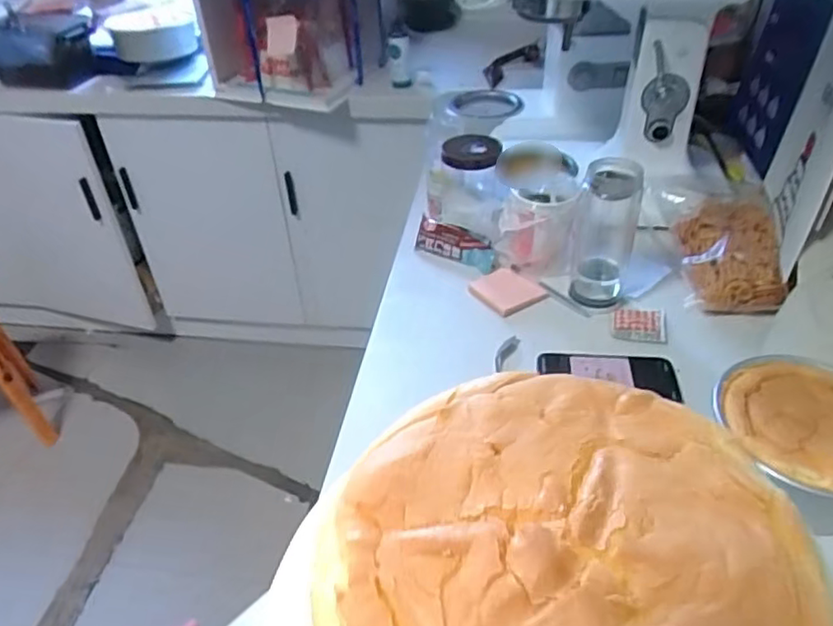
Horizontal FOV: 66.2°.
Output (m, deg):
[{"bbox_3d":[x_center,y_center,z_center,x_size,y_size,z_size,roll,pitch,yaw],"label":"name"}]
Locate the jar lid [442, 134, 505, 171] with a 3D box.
[{"bbox_3d":[0.078,-0.224,0.889,0.078,0.017,0.080,-2,39,2],"label":"jar lid"}]

